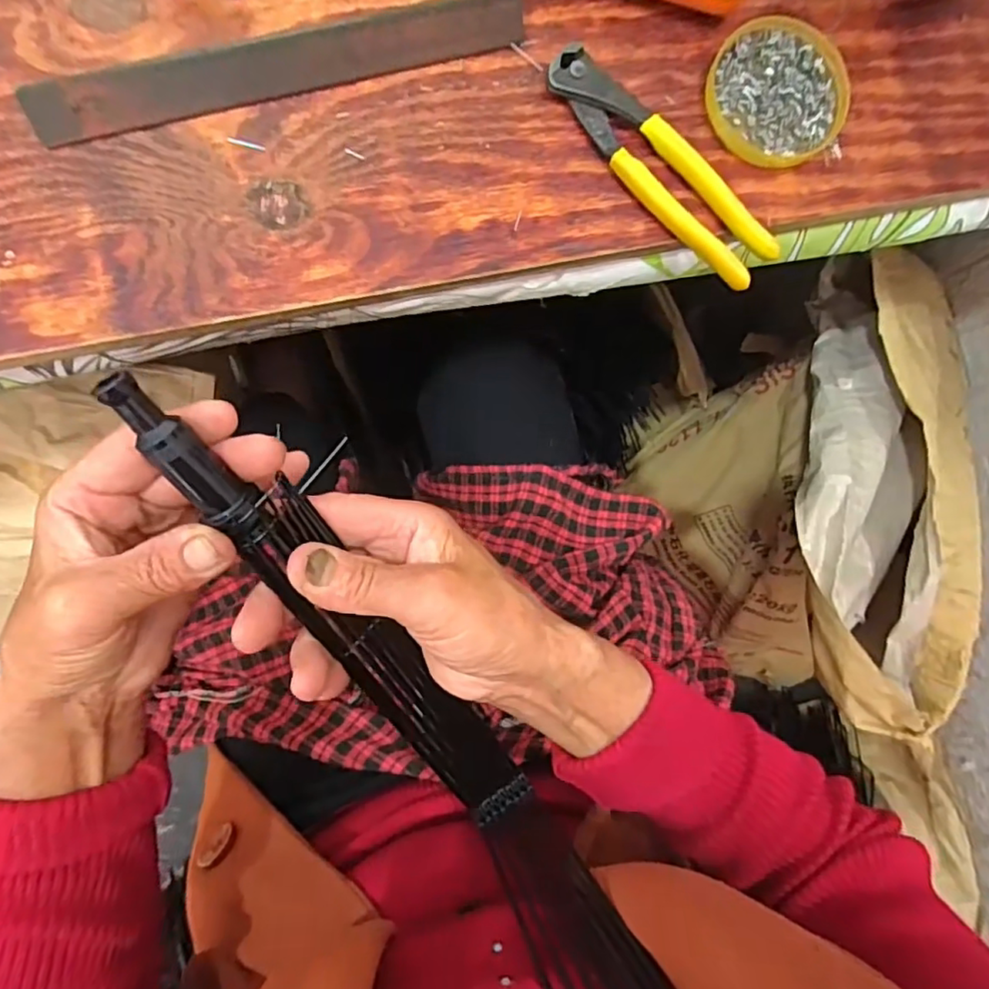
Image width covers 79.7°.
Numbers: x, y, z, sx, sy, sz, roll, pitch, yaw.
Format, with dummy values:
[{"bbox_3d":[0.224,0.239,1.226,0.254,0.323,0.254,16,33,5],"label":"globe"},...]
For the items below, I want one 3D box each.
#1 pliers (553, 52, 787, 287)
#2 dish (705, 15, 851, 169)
[{"bbox_3d":[0.095,-0.188,0.340,0.036,0.017,0.162,-45,90,-8],"label":"pliers"},{"bbox_3d":[0.168,-0.240,0.352,0.080,0.009,0.085,1,85,-6],"label":"dish"}]

